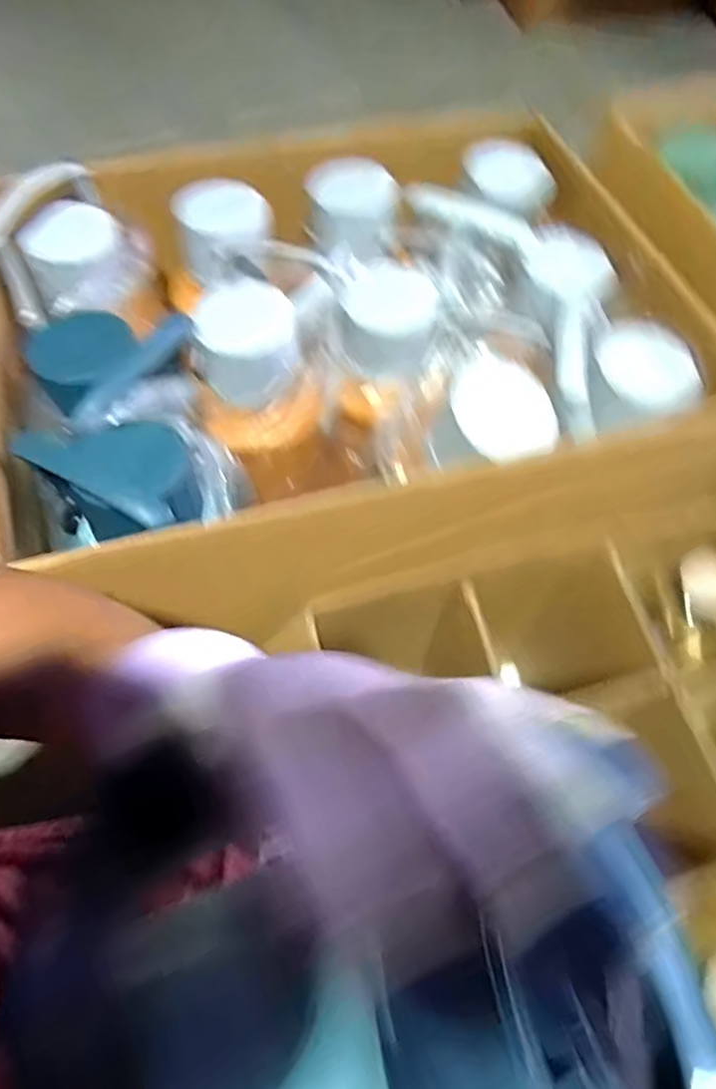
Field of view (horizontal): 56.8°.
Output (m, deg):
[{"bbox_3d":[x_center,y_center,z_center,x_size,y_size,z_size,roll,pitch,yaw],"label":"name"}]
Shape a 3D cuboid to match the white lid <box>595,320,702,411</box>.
[{"bbox_3d":[0.277,-0.173,0.638,0.082,0.018,0.107,-3,59,-4],"label":"white lid"}]

